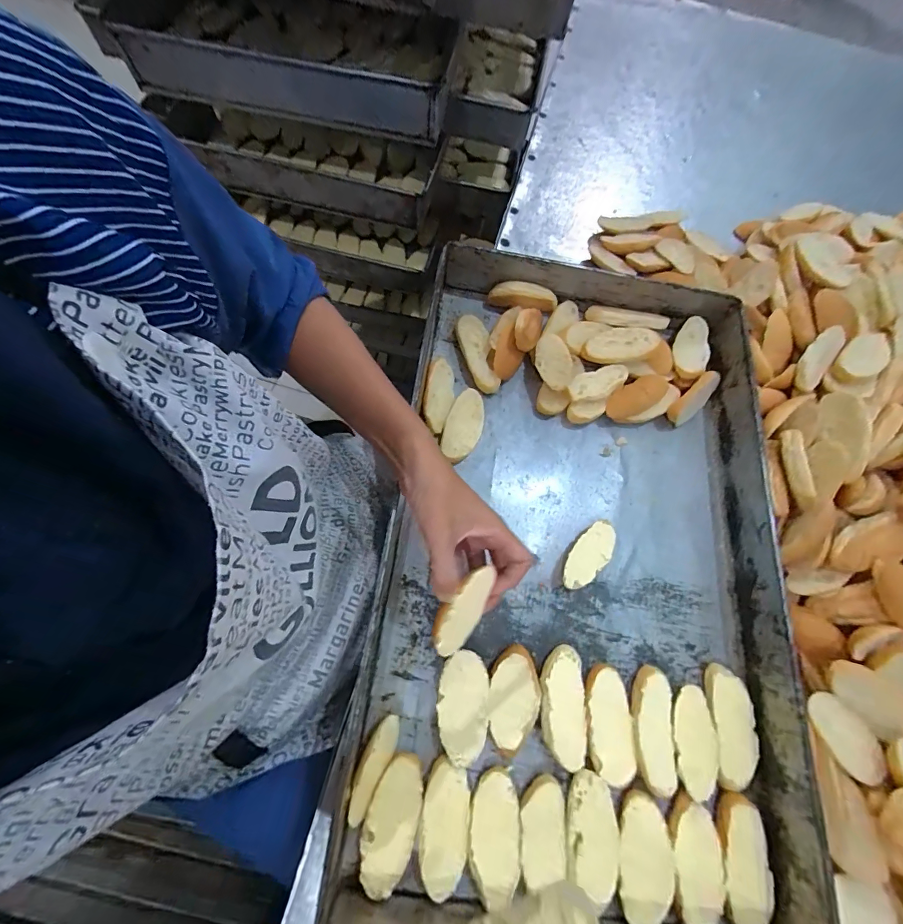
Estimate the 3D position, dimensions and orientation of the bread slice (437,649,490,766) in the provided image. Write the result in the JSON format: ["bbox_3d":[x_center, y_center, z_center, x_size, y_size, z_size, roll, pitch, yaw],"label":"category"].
[{"bbox_3d":[0.010,0.216,0.357,0.043,0.018,0.084,5,70,-3],"label":"bread slice"}]

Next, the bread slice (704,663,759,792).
[{"bbox_3d":[0.254,0.240,0.366,0.040,0.016,0.095,6,70,-2],"label":"bread slice"}]

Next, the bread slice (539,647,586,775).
[{"bbox_3d":[0.101,0.219,0.361,0.040,0.011,0.095,1,67,0],"label":"bread slice"}]

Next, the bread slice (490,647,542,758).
[{"bbox_3d":[0.056,0.213,0.359,0.045,0.019,0.084,7,69,-2],"label":"bread slice"}]

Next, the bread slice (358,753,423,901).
[{"bbox_3d":[-0.049,0.291,0.325,0.040,0.012,0.090,14,69,1],"label":"bread slice"}]

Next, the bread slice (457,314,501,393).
[{"bbox_3d":[0.033,-0.129,0.476,0.035,0.011,0.098,-14,81,-6],"label":"bread slice"}]

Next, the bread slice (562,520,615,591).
[{"bbox_3d":[0.140,0.096,0.411,0.079,0.020,0.034,-42,78,-17],"label":"bread slice"}]

